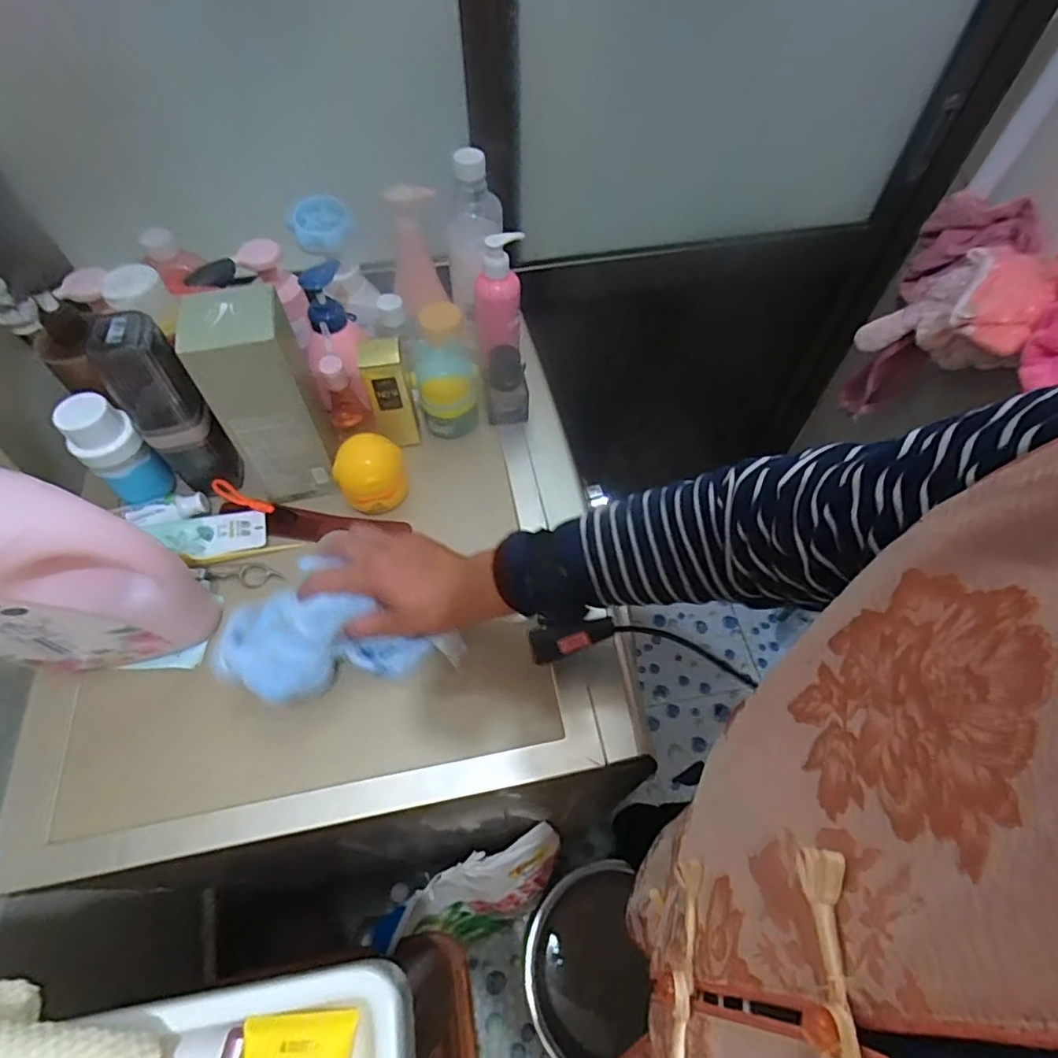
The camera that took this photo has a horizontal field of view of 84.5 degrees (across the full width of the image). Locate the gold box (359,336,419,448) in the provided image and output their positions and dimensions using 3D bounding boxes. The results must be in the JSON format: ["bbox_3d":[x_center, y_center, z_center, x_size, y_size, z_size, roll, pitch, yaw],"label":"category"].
[{"bbox_3d":[-0.149,-0.146,0.621,0.046,0.115,0.053,-19,61,-12],"label":"gold box"}]

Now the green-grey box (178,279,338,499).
[{"bbox_3d":[-0.245,-0.121,0.559,0.079,0.206,0.083,-9,59,-6],"label":"green-grey box"}]

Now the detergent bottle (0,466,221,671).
[{"bbox_3d":[-0.356,0.028,0.431,0.152,0.271,0.083,-5,59,-4],"label":"detergent bottle"}]

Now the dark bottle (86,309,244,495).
[{"bbox_3d":[-0.339,-0.110,0.551,0.064,0.189,0.061,-37,66,-21],"label":"dark bottle"}]

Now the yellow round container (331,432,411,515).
[{"bbox_3d":[-0.161,-0.054,0.601,0.070,0.066,0.060,-18,61,-11],"label":"yellow round container"}]

